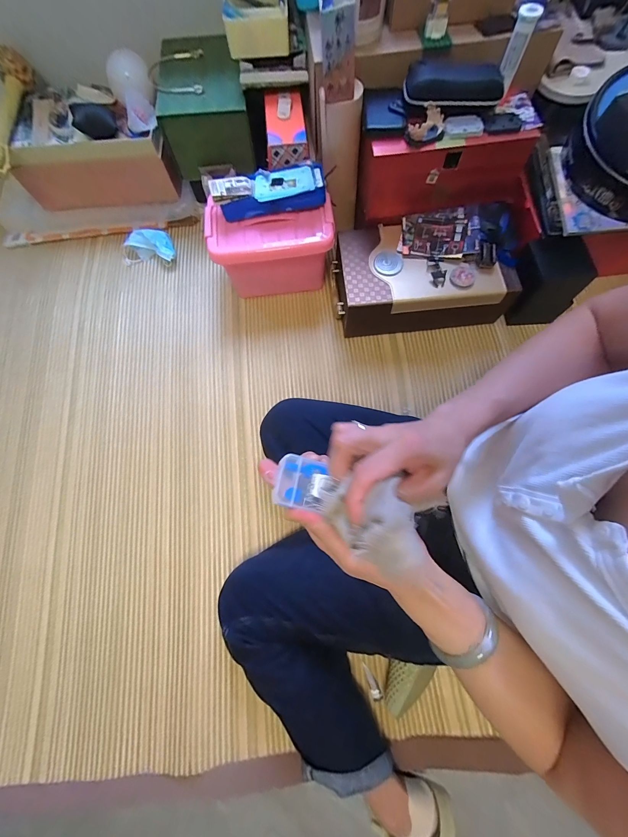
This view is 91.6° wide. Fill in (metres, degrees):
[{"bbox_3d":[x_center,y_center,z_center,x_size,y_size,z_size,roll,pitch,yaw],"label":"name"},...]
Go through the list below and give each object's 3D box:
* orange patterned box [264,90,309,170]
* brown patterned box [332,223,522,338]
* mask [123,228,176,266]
[{"bbox_3d":[-0.056,-0.605,0.631,0.086,0.049,0.155,-3,74,2],"label":"orange patterned box"},{"bbox_3d":[0.228,-0.304,0.677,0.346,0.118,0.215,-5,76,1],"label":"brown patterned box"},{"bbox_3d":[-0.420,-0.437,0.777,0.137,0.040,0.094,-1,76,1],"label":"mask"}]

